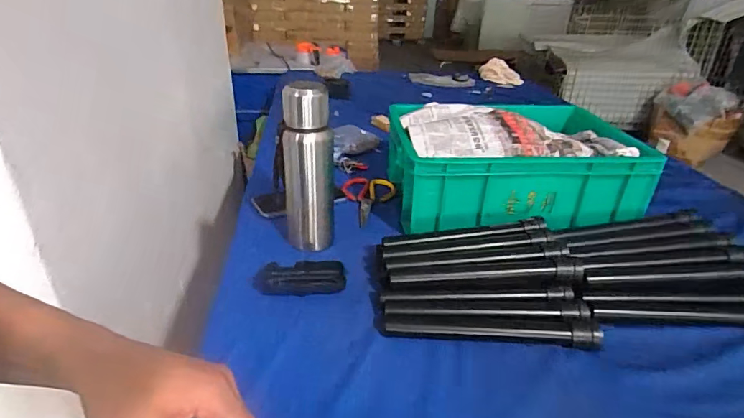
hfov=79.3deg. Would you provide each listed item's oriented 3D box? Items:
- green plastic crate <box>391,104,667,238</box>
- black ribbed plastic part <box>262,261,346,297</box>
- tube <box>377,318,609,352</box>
[{"bbox_3d":[0.241,-0.093,0.810,0.401,0.133,0.287,-1,28,-7],"label":"green plastic crate"},{"bbox_3d":[-0.092,0.094,0.615,0.109,0.022,0.051,1,28,-2],"label":"black ribbed plastic part"},{"bbox_3d":[0.139,0.142,0.533,0.249,0.026,0.029,4,28,4],"label":"tube"}]

